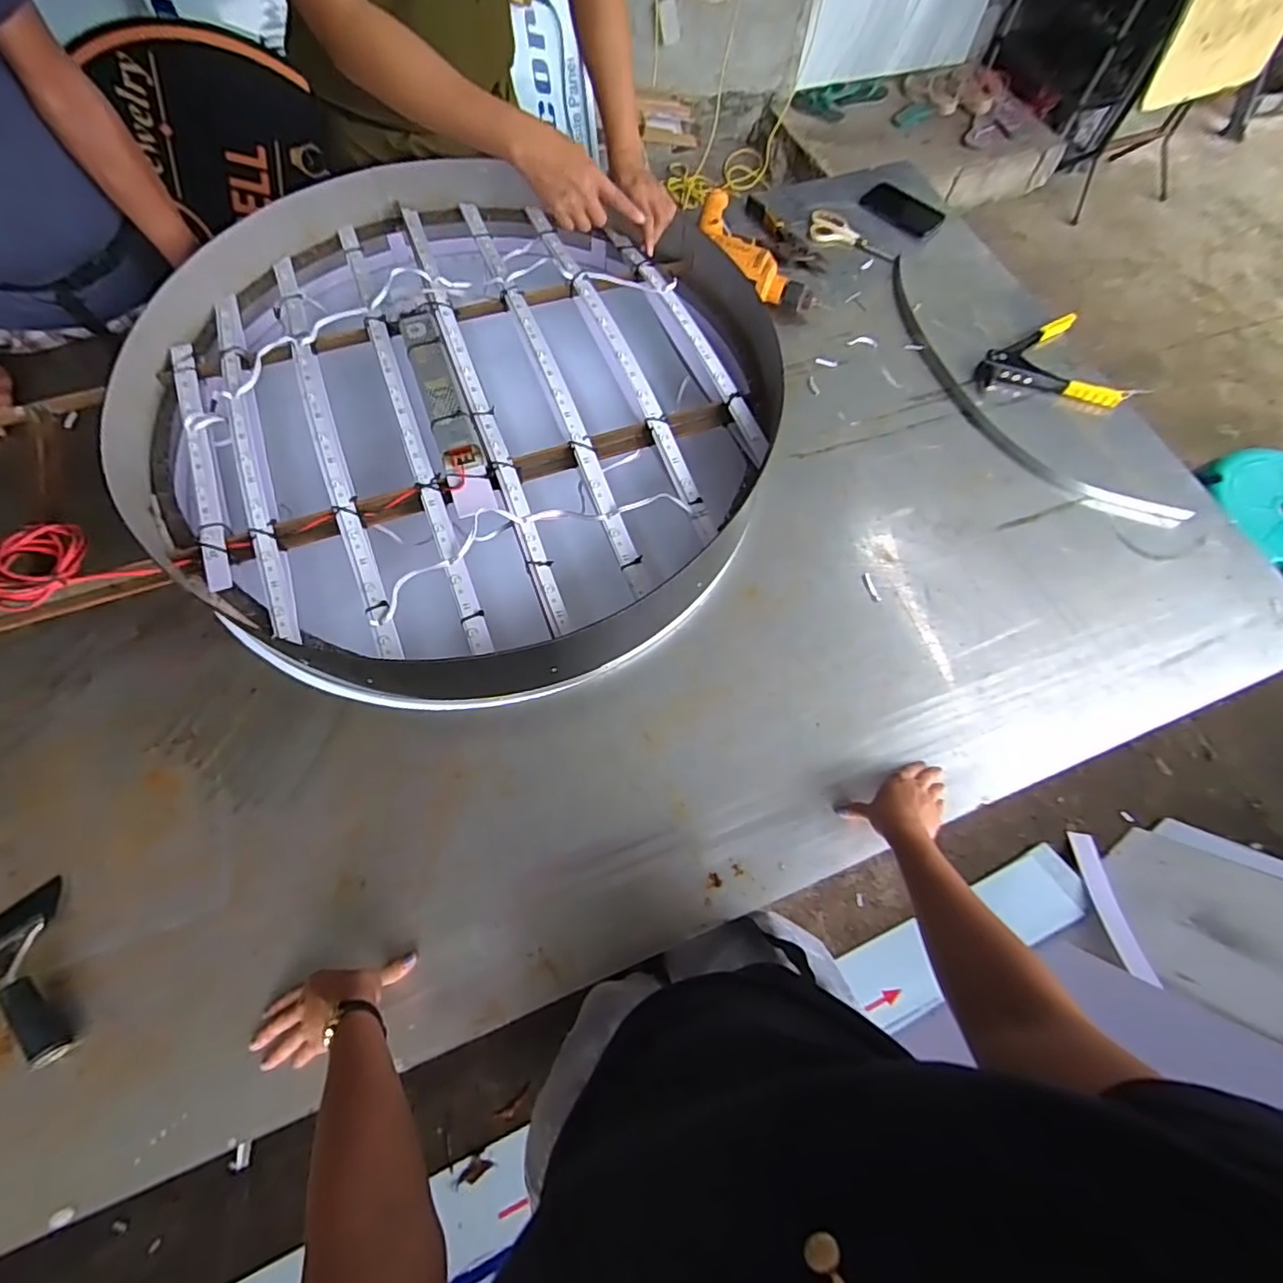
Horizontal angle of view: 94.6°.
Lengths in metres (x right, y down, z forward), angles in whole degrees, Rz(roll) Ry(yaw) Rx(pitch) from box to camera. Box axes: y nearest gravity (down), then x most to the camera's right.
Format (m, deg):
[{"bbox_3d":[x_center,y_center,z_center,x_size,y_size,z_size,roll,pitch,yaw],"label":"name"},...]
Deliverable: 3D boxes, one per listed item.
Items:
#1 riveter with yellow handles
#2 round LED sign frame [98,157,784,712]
[{"bbox_3d":[0.751,-0.518,1.073,0.281,0.026,0.204,10,65,3],"label":"riveter with yellow handles"},{"bbox_3d":[-0.257,-0.364,0.896,0.897,0.159,0.871,1,65,-2],"label":"round LED sign frame"}]

